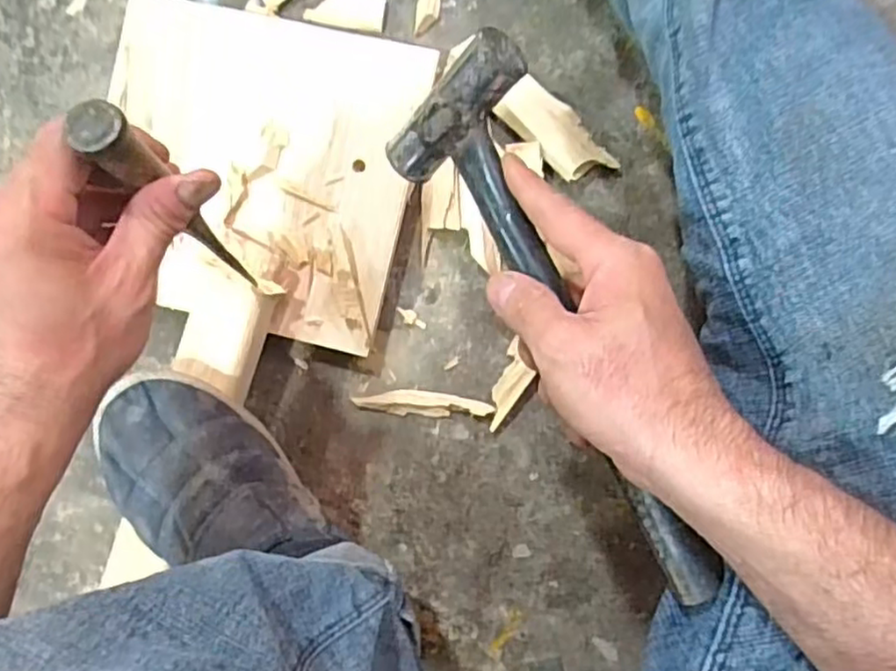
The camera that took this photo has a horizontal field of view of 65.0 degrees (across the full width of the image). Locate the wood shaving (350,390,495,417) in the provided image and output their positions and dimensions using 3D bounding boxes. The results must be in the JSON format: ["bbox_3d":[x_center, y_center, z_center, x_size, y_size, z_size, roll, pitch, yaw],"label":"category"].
[{"bbox_3d":[-0.018,0.051,0.521,0.102,0.008,0.019,3,91,6],"label":"wood shaving"}]

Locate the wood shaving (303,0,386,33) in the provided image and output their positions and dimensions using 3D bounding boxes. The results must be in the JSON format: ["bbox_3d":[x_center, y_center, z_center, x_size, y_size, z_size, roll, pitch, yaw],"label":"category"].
[{"bbox_3d":[-0.075,-0.243,0.523,0.058,0.004,0.031,13,81,5],"label":"wood shaving"}]

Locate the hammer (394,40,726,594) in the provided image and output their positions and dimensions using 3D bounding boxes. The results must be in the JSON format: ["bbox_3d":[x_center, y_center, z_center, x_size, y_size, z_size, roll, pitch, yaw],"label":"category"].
[{"bbox_3d":[0.068,-0.006,0.347,0.085,0.041,0.276,-34,76,36],"label":"hammer"}]

